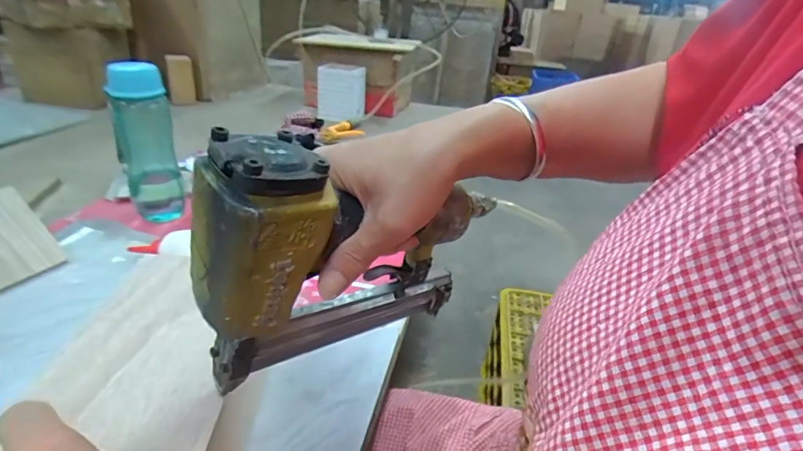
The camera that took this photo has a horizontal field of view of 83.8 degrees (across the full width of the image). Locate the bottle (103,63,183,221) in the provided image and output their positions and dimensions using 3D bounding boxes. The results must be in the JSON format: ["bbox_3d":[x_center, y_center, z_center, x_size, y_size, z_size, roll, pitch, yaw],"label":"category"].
[{"bbox_3d":[-0.395,-0.133,0.693,0.080,0.228,0.079,-11,31,-29],"label":"bottle"}]

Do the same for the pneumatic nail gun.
[{"bbox_3d":[-0.023,0.017,0.295,0.206,0.166,0.049,-19,36,-38],"label":"pneumatic nail gun"}]

